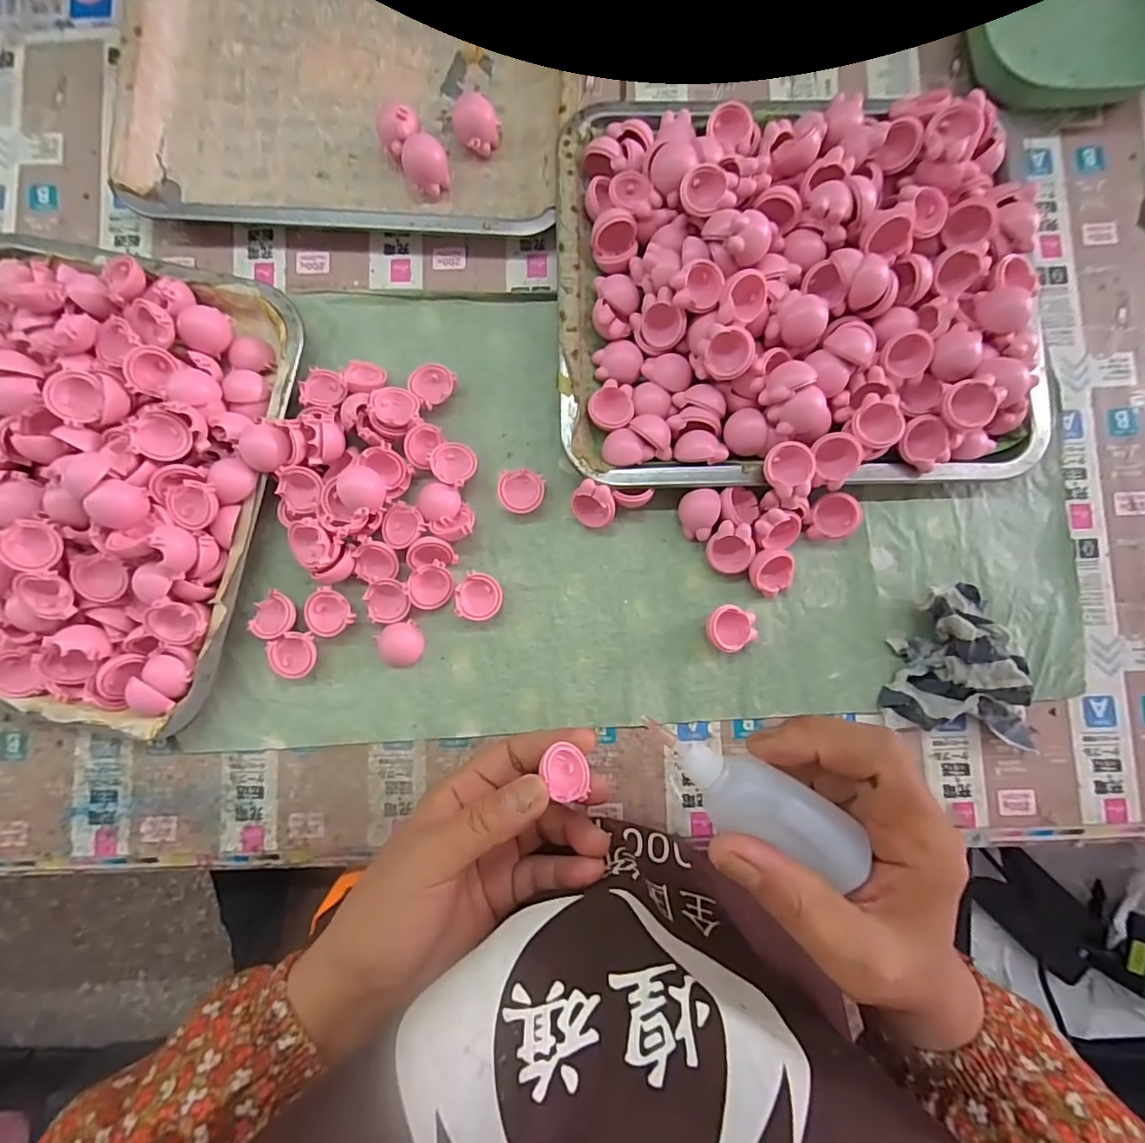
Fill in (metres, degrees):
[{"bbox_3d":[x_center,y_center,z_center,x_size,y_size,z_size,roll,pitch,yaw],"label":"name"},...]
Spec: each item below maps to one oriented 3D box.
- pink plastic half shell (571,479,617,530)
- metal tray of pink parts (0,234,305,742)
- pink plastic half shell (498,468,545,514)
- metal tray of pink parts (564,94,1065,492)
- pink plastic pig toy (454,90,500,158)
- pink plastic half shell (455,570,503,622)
[{"bbox_3d":[0.014,-0.044,0.341,0.029,0.033,0.013,25,46,8],"label":"pink plastic half shell"},{"bbox_3d":[-0.317,-0.060,0.333,0.242,0.053,0.299,15,86,2],"label":"metal tray of pink parts"},{"bbox_3d":[-0.034,-0.052,0.351,0.029,0.014,0.028,10,86,2],"label":"pink plastic half shell"},{"bbox_3d":[0.143,-0.178,0.337,0.296,0.053,0.244,-1,86,1],"label":"metal tray of pink parts"},{"bbox_3d":[-0.065,-0.306,0.363,0.029,0.027,0.024,-15,86,0],"label":"pink plastic pig toy"},{"bbox_3d":[-0.060,0.016,0.343,0.029,0.017,0.030,4,86,2],"label":"pink plastic half shell"}]

